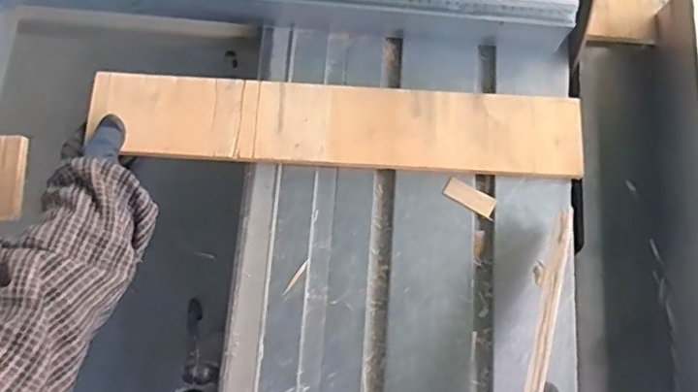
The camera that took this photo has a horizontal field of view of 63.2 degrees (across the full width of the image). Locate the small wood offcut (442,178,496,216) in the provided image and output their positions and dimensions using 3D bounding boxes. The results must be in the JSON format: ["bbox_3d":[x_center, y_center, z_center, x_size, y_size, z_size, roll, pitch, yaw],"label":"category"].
[{"bbox_3d":[0.129,0.001,0.604,0.054,0.006,0.021,28,75,6],"label":"small wood offcut"}]

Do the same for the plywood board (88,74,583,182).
[{"bbox_3d":[-0.010,-0.075,0.605,0.505,0.018,0.090,4,74,-2],"label":"plywood board"}]

